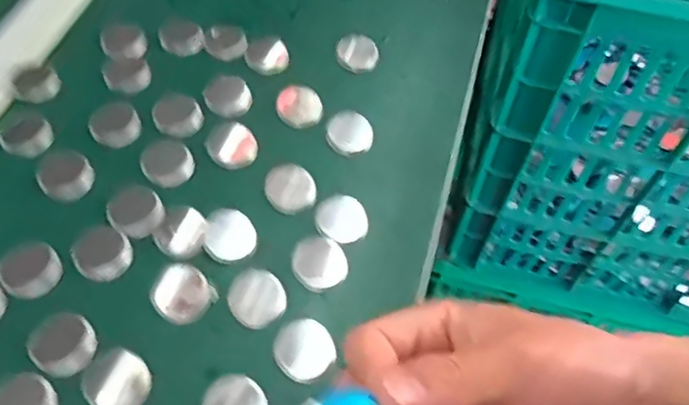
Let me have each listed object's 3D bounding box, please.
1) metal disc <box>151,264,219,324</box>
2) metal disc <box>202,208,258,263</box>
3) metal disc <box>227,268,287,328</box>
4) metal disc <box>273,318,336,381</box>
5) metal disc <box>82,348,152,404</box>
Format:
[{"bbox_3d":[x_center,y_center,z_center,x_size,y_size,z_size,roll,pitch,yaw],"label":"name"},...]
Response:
[{"bbox_3d":[-0.091,0.050,0.333,0.030,0.004,0.034,-33,65,-22],"label":"metal disc"},{"bbox_3d":[-0.067,0.018,0.353,0.030,0.004,0.034,2,57,-2],"label":"metal disc"},{"bbox_3d":[-0.049,0.052,0.334,0.030,0.004,0.033,2,57,-3],"label":"metal disc"},{"bbox_3d":[-0.021,0.077,0.319,0.030,0.004,0.031,2,57,-3],"label":"metal disc"},{"bbox_3d":[-0.115,0.091,0.305,0.034,0.005,0.030,29,60,14],"label":"metal disc"}]

